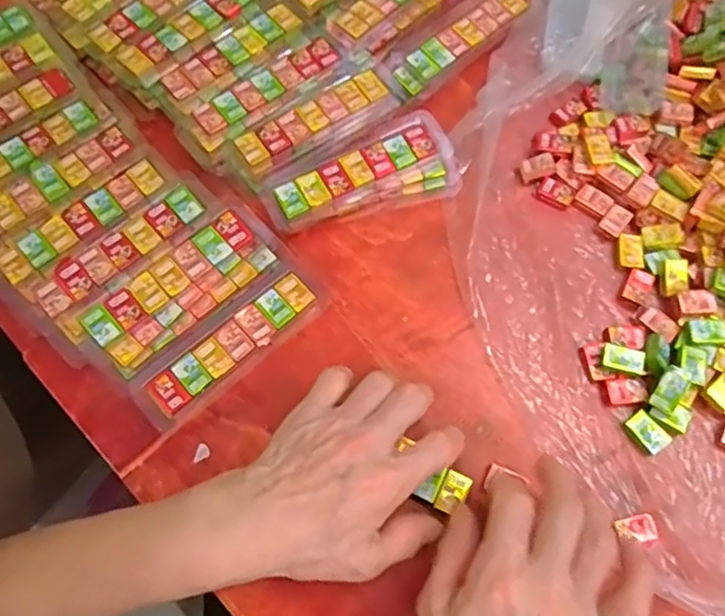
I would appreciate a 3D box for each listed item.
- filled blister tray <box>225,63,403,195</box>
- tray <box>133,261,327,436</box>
[{"bbox_3d":[-0.033,-0.144,0.439,0.144,0.021,0.046,-36,73,-13],"label":"filled blister tray"},{"bbox_3d":[-0.085,0.024,0.392,0.142,0.020,0.044,-41,74,-15],"label":"tray"}]

